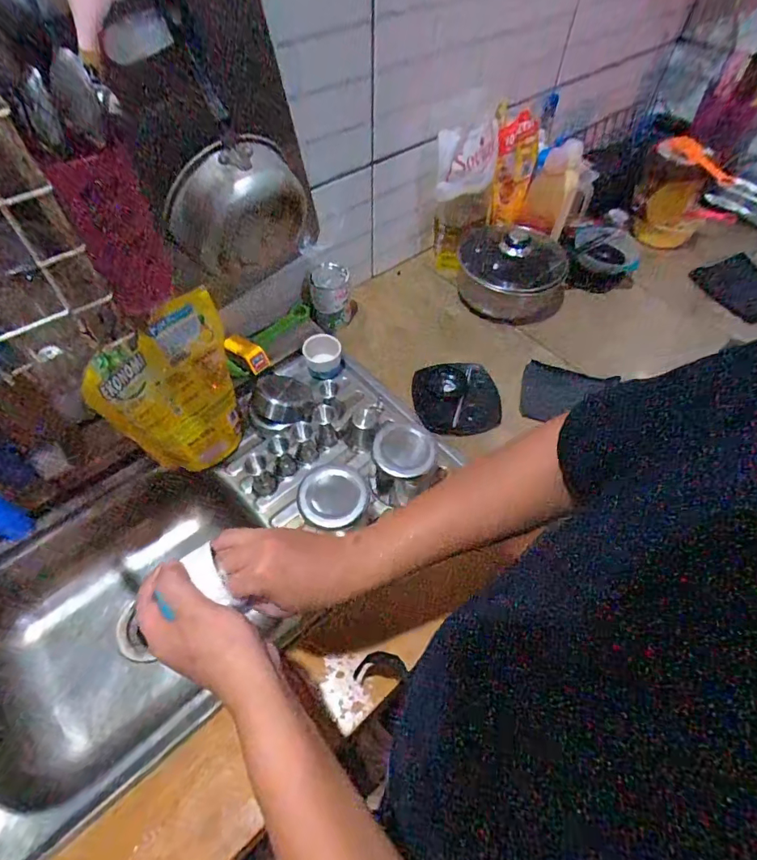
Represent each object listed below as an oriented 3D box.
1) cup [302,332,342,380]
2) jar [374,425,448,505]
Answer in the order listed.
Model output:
[{"bbox_3d":[-0.099,-0.135,0.843,0.065,0.057,0.054,-24,60,-17],"label":"cup"},{"bbox_3d":[0.037,0.057,0.691,0.085,0.092,0.099,-17,58,-13],"label":"jar"}]

